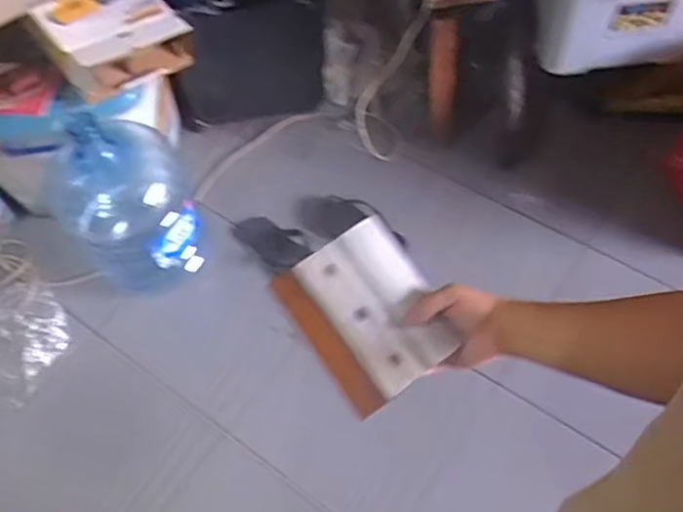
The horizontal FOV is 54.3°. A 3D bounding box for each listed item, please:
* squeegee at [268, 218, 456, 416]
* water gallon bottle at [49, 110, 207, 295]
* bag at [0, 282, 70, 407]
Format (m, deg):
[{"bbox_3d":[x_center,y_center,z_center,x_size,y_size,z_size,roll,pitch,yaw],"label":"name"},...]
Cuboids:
[{"bbox_3d":[0.027,0.050,0.620,0.128,0.021,0.147,-34,82,-18],"label":"squeegee"},{"bbox_3d":[-0.468,-0.115,1.438,0.267,0.468,0.257,-26,60,-10],"label":"water gallon bottle"},{"bbox_3d":[-0.732,0.181,1.480,0.204,0.080,0.256,22,63,18],"label":"bag"}]

